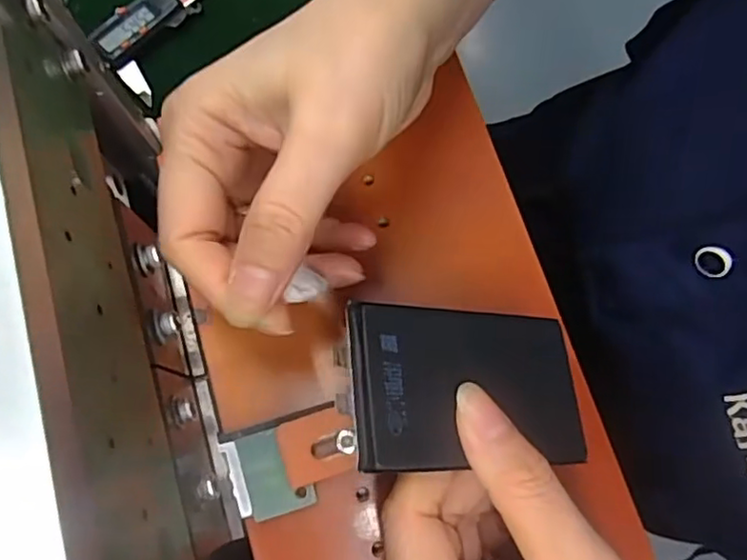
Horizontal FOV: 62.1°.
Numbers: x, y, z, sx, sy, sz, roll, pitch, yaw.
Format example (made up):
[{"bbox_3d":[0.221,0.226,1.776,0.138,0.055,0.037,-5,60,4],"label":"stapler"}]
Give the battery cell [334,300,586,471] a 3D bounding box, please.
[{"bbox_3d":[0.029,0.032,0.191,0.082,0.004,0.047,6,65,-26],"label":"battery cell"}]

